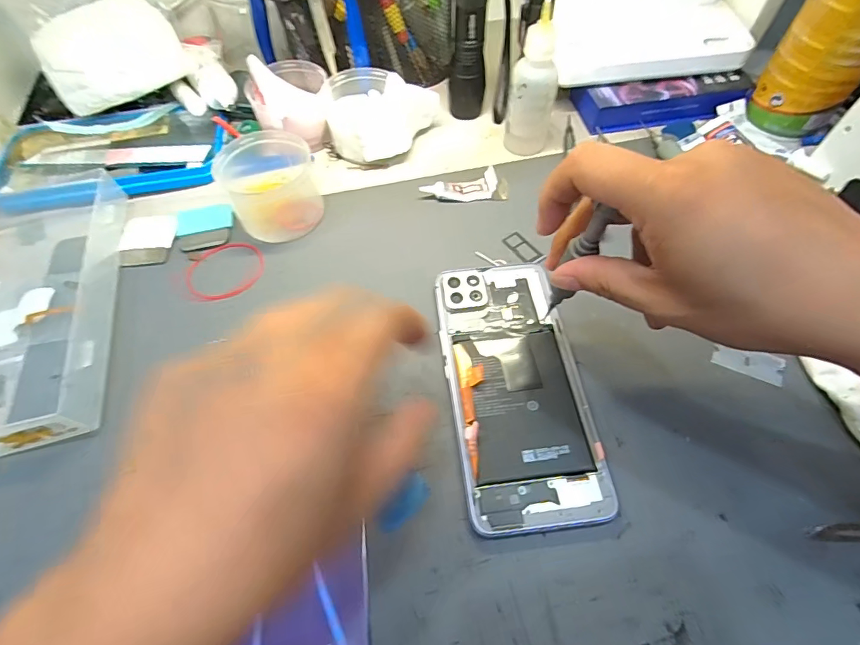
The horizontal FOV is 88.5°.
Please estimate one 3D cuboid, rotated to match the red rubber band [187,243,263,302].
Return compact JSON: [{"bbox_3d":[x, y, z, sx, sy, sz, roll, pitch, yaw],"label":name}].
[{"bbox_3d":[-0.143,-0.037,0.309,0.052,0.004,0.052,-1,59,1],"label":"red rubber band"}]

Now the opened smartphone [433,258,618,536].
[{"bbox_3d":[0.048,0.030,0.252,0.075,0.012,0.159,-7,59,-2],"label":"opened smartphone"}]

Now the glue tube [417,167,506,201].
[{"bbox_3d":[0.026,-0.106,0.338,0.064,0.014,0.023,-2,59,1],"label":"glue tube"}]

